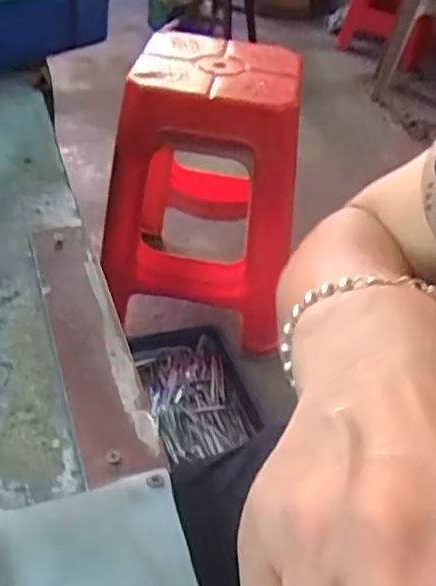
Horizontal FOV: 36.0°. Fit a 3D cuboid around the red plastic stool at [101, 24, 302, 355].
[{"bbox_3d":[-0.014,-0.181,1.216,0.302,0.457,0.297,10,39,5],"label":"red plastic stool"}]

